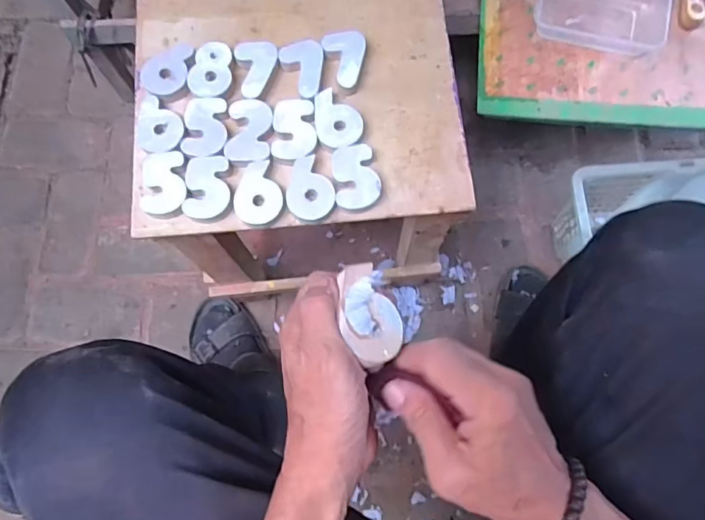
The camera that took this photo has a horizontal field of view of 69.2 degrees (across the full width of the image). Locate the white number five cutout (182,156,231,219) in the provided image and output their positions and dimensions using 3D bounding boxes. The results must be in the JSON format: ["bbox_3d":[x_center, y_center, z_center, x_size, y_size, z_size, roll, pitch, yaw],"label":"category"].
[{"bbox_3d":[-0.136,-0.069,0.479,0.041,0.004,0.062,0,75,1],"label":"white number five cutout"}]

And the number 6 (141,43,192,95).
[{"bbox_3d":[-0.187,-0.194,0.521,0.046,0.014,0.063,12,76,4],"label":"number 6"}]

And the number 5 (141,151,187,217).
[{"bbox_3d":[-0.179,-0.073,0.483,0.042,0.005,0.061,-6,75,-1],"label":"number 5"}]

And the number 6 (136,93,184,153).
[{"bbox_3d":[-0.187,-0.133,0.497,0.046,0.005,0.062,3,75,2],"label":"number 6"}]

